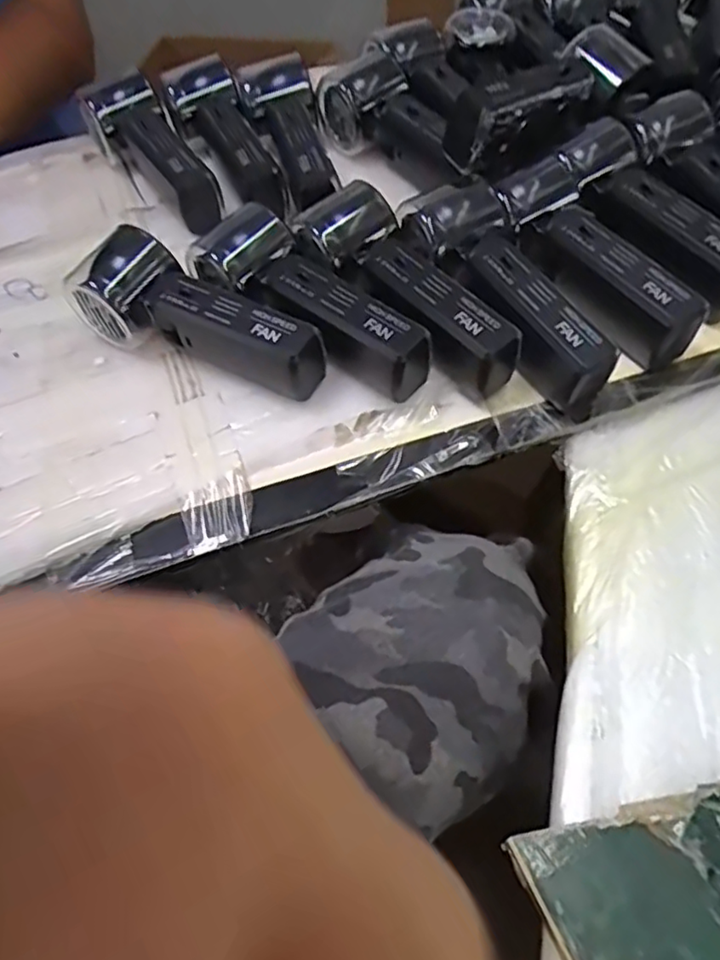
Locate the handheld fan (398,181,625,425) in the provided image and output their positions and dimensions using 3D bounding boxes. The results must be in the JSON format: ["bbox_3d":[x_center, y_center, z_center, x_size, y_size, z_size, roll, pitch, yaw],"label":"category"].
[{"bbox_3d":[0.083,-0.106,0.377,0.057,0.054,0.151,-23,59,-10],"label":"handheld fan"}]

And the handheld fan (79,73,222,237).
[{"bbox_3d":[-0.151,-0.232,0.463,0.062,0.048,0.159,-24,59,-10],"label":"handheld fan"}]

